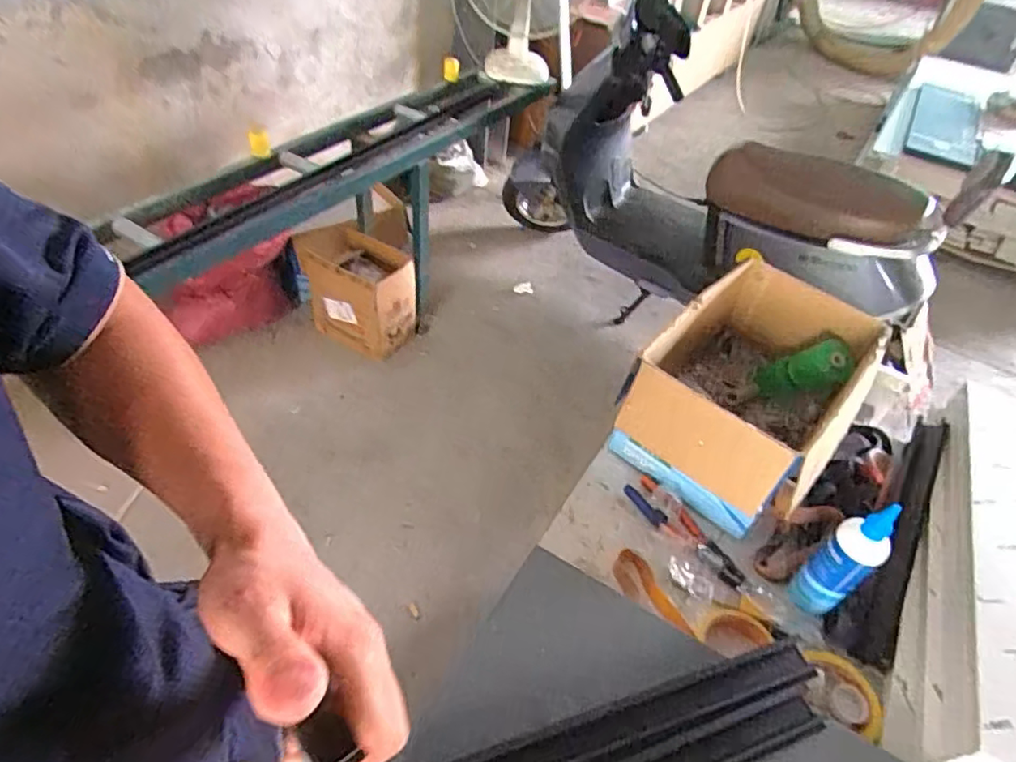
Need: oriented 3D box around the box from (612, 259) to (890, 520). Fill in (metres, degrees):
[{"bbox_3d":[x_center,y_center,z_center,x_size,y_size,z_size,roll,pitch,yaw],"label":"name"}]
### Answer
[{"bbox_3d":[0.352,0.005,0.879,0.250,0.196,0.383,29,49,21],"label":"box"}]

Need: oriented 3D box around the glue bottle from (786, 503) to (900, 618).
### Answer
[{"bbox_3d":[0.387,0.208,0.692,0.041,0.177,0.057,-26,53,-29],"label":"glue bottle"}]

